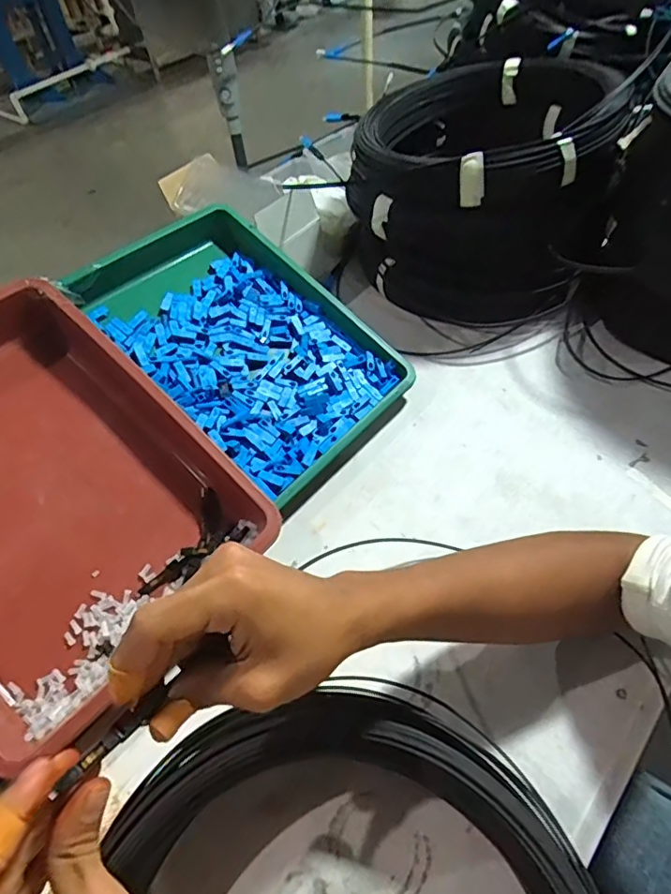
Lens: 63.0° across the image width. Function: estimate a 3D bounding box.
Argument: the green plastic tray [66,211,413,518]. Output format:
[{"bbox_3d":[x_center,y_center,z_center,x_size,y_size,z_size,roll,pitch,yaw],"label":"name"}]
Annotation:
[{"bbox_3d":[-0.114,-0.123,0.591,0.368,0.063,0.215,42,63,11],"label":"green plastic tray"}]

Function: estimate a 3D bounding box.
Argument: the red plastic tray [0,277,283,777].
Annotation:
[{"bbox_3d":[-0.259,0.038,0.467,0.345,0.067,0.268,45,65,6],"label":"red plastic tray"}]

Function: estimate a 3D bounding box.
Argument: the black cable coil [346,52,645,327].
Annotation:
[{"bbox_3d":[0.186,-0.325,0.683,0.284,0.215,0.293,-2,51,2],"label":"black cable coil"}]

